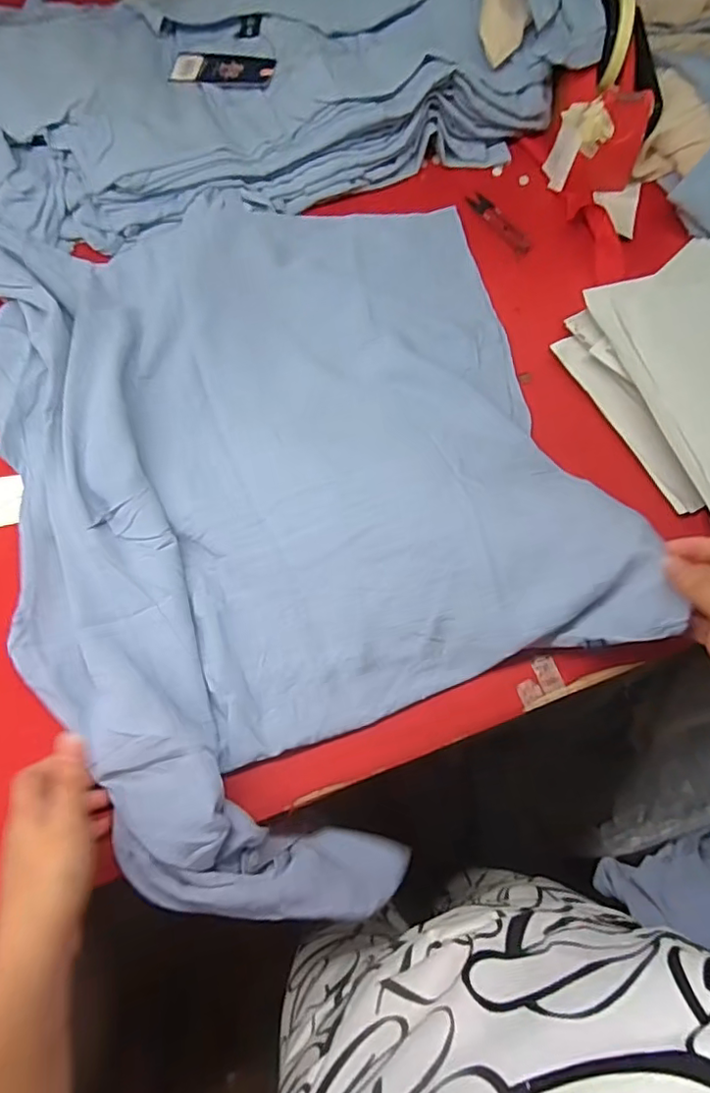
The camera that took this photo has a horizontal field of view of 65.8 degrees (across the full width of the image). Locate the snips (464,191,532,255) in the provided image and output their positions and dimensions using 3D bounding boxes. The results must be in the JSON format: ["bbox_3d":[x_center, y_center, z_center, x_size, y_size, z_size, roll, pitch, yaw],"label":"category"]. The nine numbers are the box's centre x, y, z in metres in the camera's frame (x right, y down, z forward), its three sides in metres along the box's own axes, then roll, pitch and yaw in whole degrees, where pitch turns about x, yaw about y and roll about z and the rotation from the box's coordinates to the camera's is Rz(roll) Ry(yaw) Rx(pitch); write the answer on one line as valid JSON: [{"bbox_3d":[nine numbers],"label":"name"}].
[{"bbox_3d":[0.163,-0.363,0.615,0.025,0.005,0.106,-26,69,-10],"label":"snips"}]

